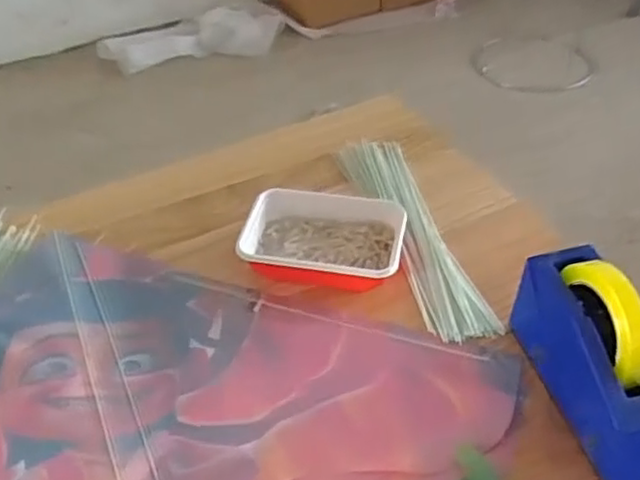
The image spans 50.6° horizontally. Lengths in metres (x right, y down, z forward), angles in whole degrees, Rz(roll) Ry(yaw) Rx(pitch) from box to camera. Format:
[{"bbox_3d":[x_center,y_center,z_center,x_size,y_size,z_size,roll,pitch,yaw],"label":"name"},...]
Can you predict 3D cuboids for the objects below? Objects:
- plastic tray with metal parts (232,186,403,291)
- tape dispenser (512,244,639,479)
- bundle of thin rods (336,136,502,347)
[{"bbox_3d":[0.005,-0.002,0.722,0.165,0.036,0.110,4,43,8],"label":"plastic tray with metal parts"},{"bbox_3d":[0.233,0.100,0.545,0.068,0.118,0.200,-13,43,-10],"label":"tape dispenser"},{"bbox_3d":[0.102,-0.016,0.756,0.074,0.009,0.328,-13,44,-10],"label":"bundle of thin rods"}]

